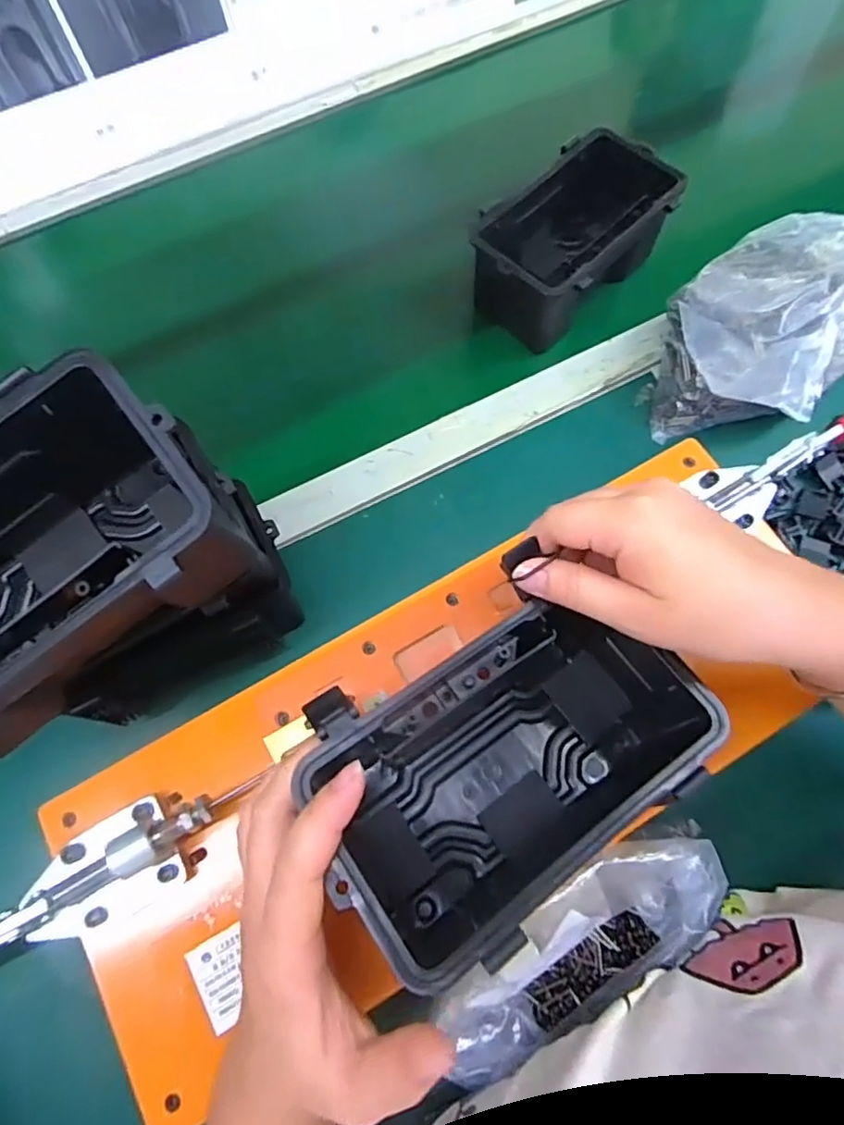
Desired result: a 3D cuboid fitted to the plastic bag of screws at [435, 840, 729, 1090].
[{"bbox_3d":[0.085,0.207,0.322,0.174,0.040,0.062,-36,74,-10],"label":"plastic bag of screws"}]

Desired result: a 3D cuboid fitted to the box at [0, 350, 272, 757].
[{"bbox_3d":[-0.170,0.010,0.258,0.178,0.088,0.109,-38,74,-11],"label":"box"}]

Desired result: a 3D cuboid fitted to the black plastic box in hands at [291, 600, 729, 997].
[{"bbox_3d":[0.043,0.095,0.284,0.173,0.093,0.108,-28,73,-8],"label":"black plastic box in hands"}]

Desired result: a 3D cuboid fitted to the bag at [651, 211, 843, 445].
[{"bbox_3d":[0.254,-0.179,0.442,0.126,0.150,0.162,43,77,14],"label":"bag"}]

